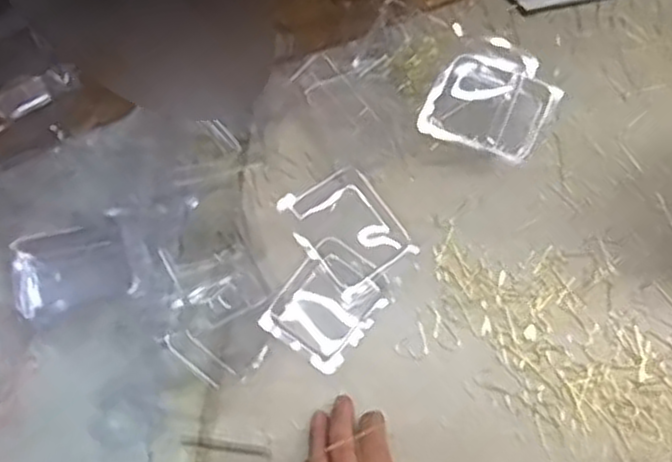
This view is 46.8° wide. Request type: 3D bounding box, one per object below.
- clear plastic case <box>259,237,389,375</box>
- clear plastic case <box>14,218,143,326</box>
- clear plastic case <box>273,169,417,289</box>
[{"bbox_3d":[-0.005,0.053,0.567,0.065,0.015,0.084,34,76,10],"label":"clear plastic case"},{"bbox_3d":[-0.194,0.026,0.568,0.083,0.025,0.057,-18,73,-5],"label":"clear plastic case"},{"bbox_3d":[0.007,-0.003,0.578,0.065,0.031,0.086,-37,76,-11],"label":"clear plastic case"}]

